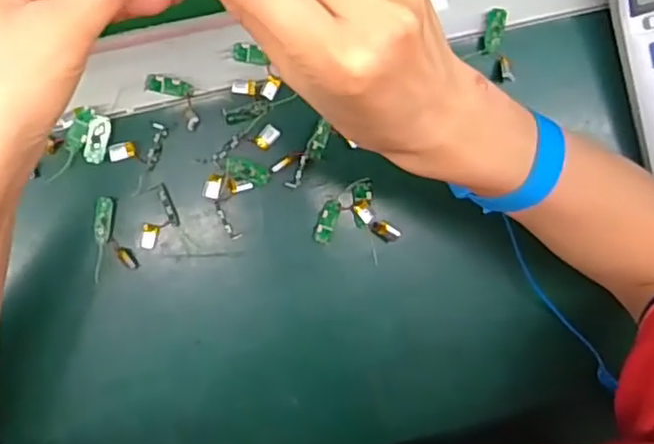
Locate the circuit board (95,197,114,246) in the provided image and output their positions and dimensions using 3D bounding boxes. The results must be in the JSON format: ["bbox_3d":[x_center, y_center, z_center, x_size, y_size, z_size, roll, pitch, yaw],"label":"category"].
[{"bbox_3d":[-0.139,-0.001,0.412,0.011,0.004,0.029,5,91,-6],"label":"circuit board"}]

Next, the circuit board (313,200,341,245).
[{"bbox_3d":[0.000,0.000,0.432,0.011,0.004,0.029,19,89,-6],"label":"circuit board"}]

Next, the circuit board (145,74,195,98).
[{"bbox_3d":[-0.100,-0.086,0.421,0.029,0.005,0.011,10,91,-6],"label":"circuit board"}]

